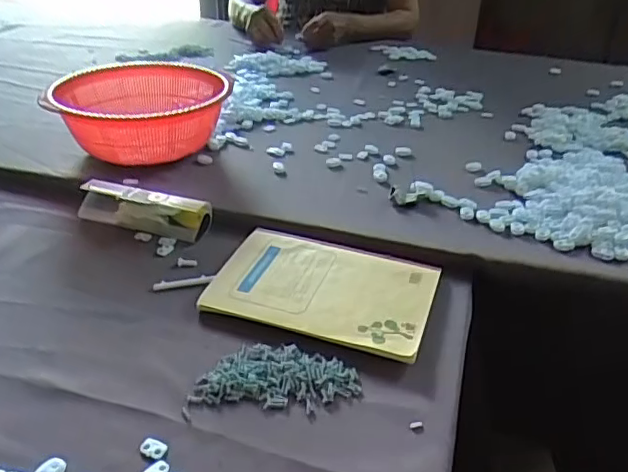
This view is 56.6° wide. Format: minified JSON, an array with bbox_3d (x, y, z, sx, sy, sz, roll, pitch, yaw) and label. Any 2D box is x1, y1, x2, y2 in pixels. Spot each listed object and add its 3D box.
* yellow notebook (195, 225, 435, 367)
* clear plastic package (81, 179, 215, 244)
[{"bbox_3d":[0.011,0.049,0.572,0.203,0.015,0.145,11,35,16],"label":"yellow notebook"},{"bbox_3d":[-0.197,-0.033,0.673,0.156,0.039,0.043,11,35,16],"label":"clear plastic package"}]

